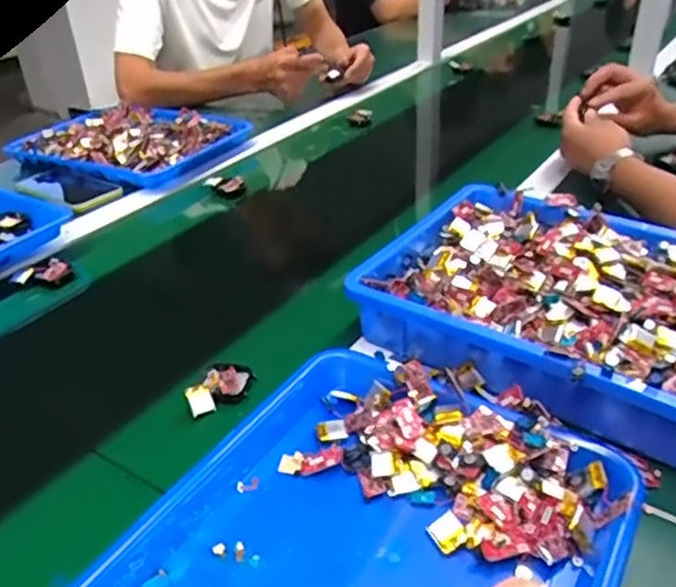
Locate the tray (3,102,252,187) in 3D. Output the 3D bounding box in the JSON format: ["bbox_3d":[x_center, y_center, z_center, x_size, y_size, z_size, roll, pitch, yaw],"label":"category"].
[{"bbox_3d":[-0.311,-0.229,0.967,0.296,0.059,0.224,16,37,24],"label":"tray"}]

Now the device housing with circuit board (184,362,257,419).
[{"bbox_3d":[-0.095,0.077,0.524,0.044,0.014,0.058,7,34,13],"label":"device housing with circuit board"}]

